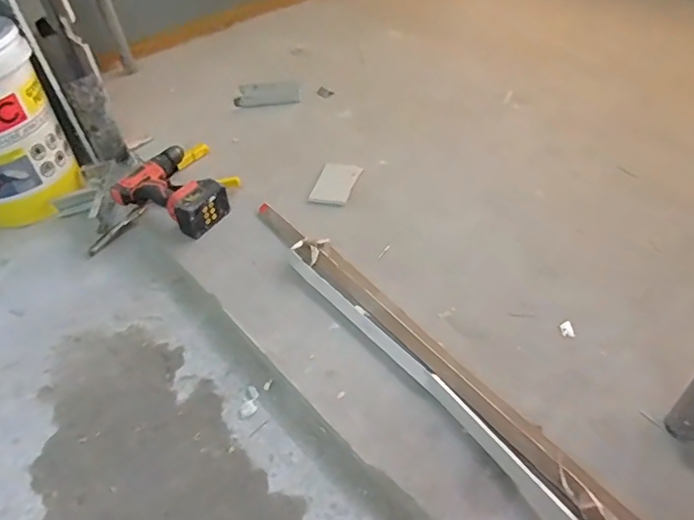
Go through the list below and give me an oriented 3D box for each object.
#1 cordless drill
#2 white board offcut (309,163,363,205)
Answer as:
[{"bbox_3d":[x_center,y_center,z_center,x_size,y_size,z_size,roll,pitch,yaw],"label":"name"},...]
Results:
[{"bbox_3d":[-0.362,-0.163,1.116,0.243,0.070,0.194,16,49,21],"label":"cordless drill"},{"bbox_3d":[-0.025,-0.175,1.137,0.084,0.005,0.141,10,47,16],"label":"white board offcut"}]

